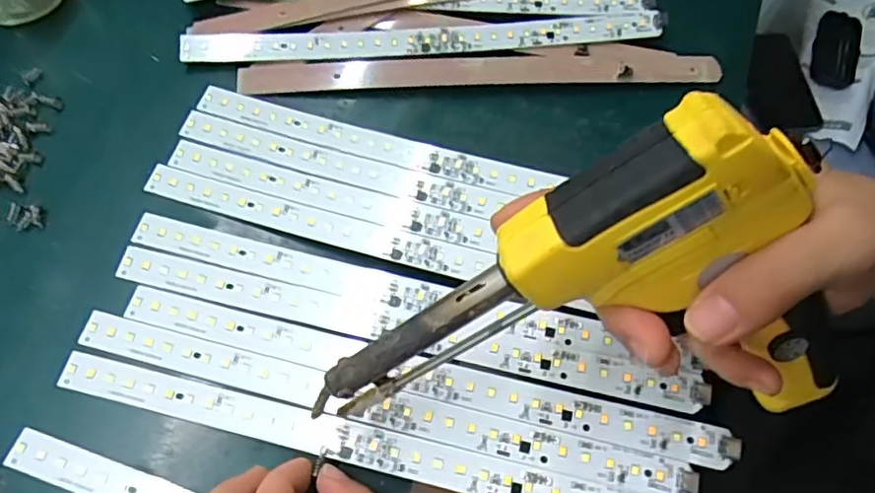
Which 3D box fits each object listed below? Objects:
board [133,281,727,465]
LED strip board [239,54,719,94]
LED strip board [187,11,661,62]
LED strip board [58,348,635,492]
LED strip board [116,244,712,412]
[{"bbox_3d":[-0.014,0.056,0.279,0.281,0.005,0.019,12,65,10],"label":"board"},{"bbox_3d":[0.026,-0.105,0.359,0.281,0.007,0.021,-2,68,-1],"label":"LED strip board"},{"bbox_3d":[-0.007,-0.126,0.362,0.283,0.010,0.017,-3,69,-3],"label":"LED strip board"},{"bbox_3d":[-0.038,0.085,0.267,0.281,0.007,0.019,11,68,10],"label":"LED strip board"},{"bbox_3d":[-0.022,0.036,0.288,0.282,0.008,0.018,11,70,10],"label":"LED strip board"}]

